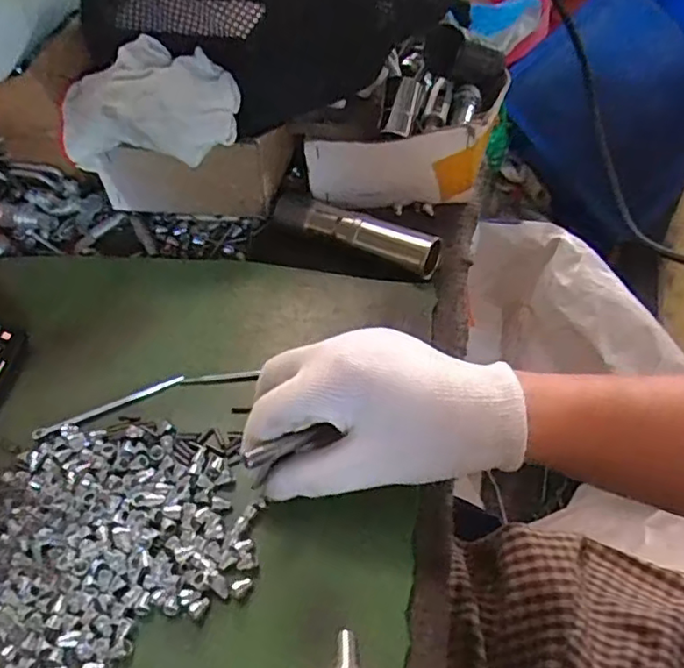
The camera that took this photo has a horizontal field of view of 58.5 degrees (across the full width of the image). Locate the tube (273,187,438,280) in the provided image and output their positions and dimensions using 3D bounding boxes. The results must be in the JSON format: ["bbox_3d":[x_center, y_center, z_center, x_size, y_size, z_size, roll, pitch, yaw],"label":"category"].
[{"bbox_3d":[0.008,-0.069,0.423,0.119,0.023,0.023,20,57,21],"label":"tube"}]

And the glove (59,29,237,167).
[{"bbox_3d":[-0.126,-0.153,0.404,0.116,0.047,0.066,4,52,10],"label":"glove"}]

